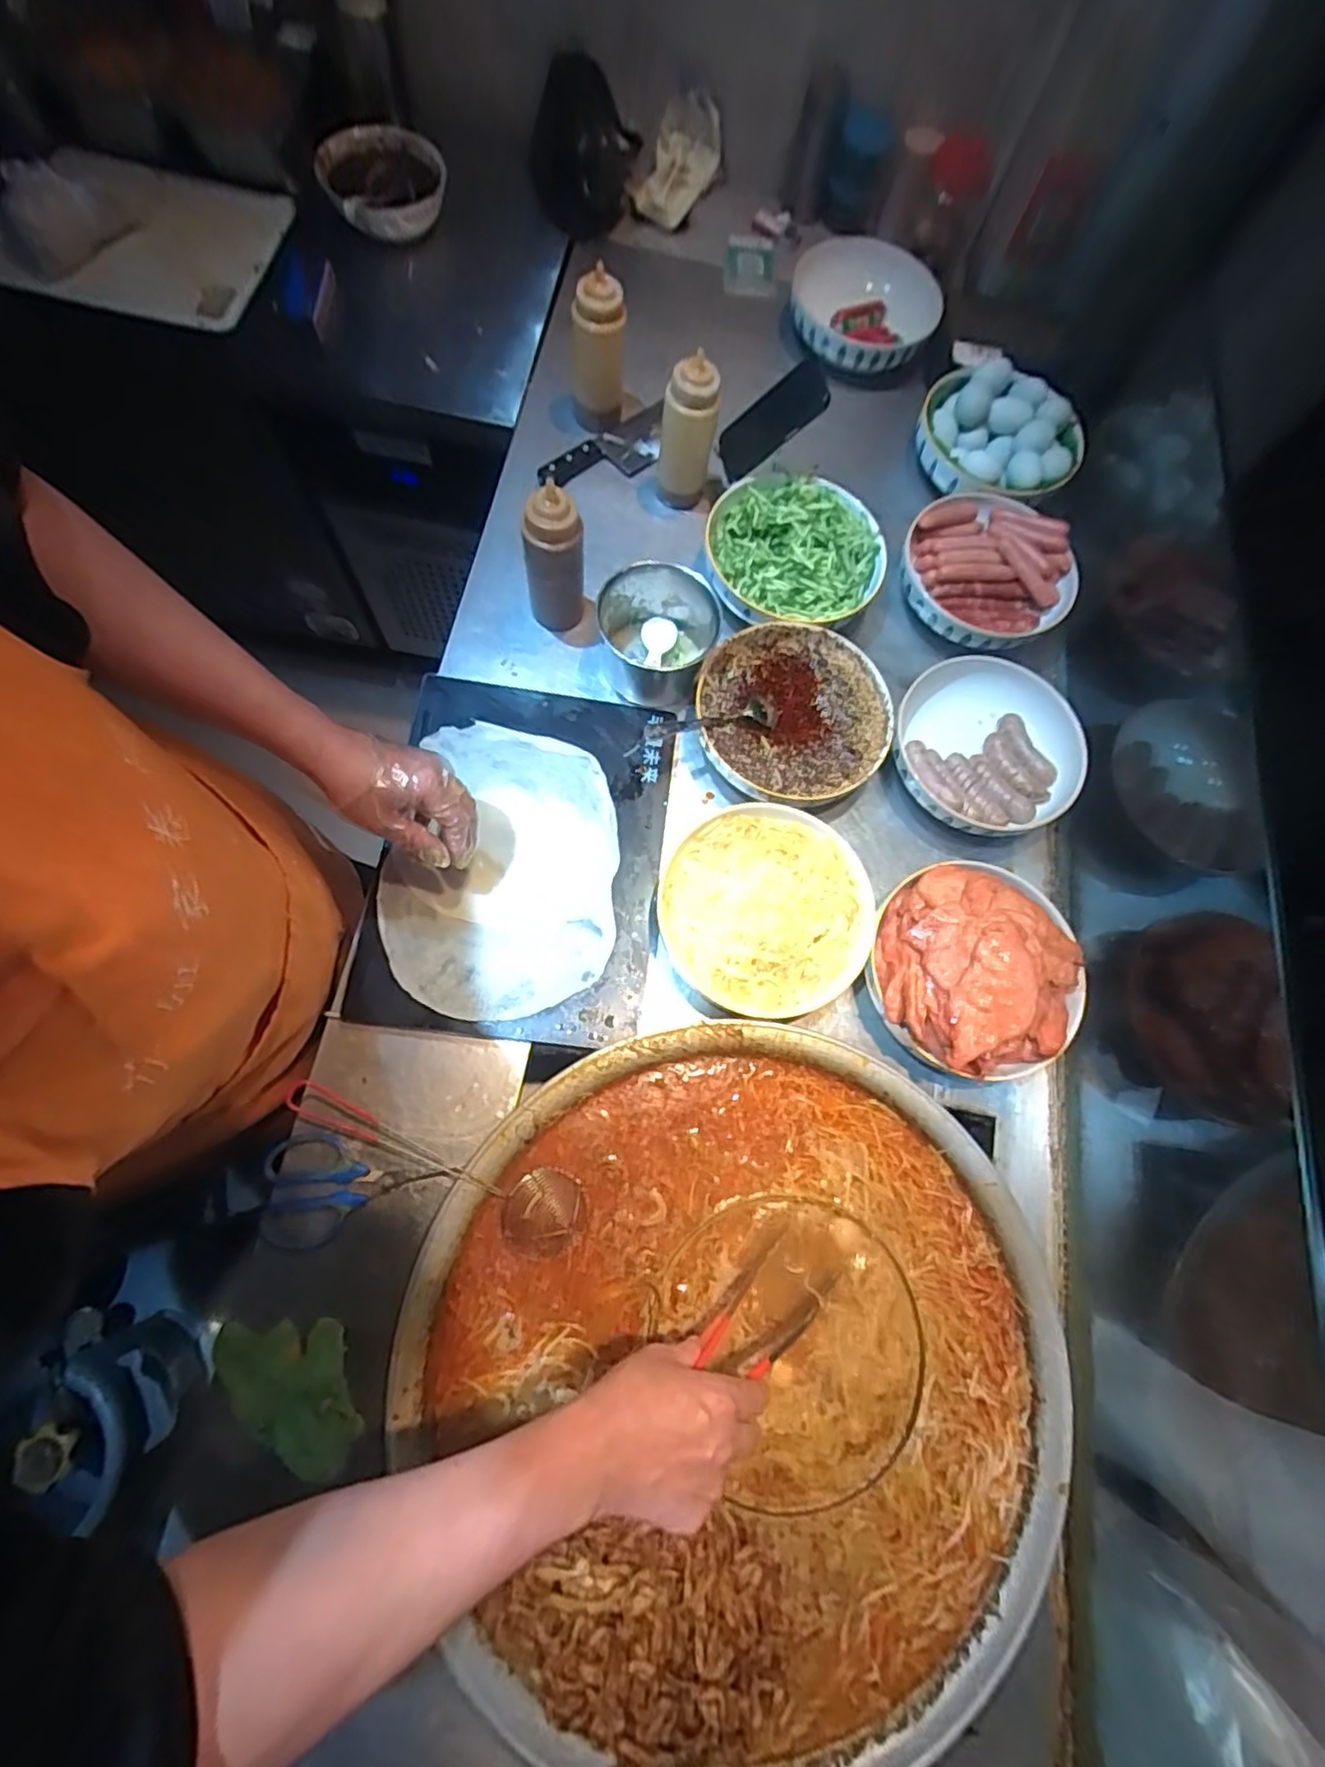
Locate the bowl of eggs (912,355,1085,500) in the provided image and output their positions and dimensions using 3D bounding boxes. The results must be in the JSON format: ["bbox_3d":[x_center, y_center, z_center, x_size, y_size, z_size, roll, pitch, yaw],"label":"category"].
[{"bbox_3d":[0.473,-0.635,0.923,0.207,0.078,0.227,-26,77,-12],"label":"bowl of eggs"}]

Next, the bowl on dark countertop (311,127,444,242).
[{"bbox_3d":[-0.390,-0.976,0.936,0.173,0.074,0.156,-10,75,-8],"label":"bowl on dark countertop"}]

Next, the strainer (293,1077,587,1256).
[{"bbox_3d":[-0.213,0.258,0.626,0.300,0.048,0.071,23,75,8],"label":"strainer"}]

